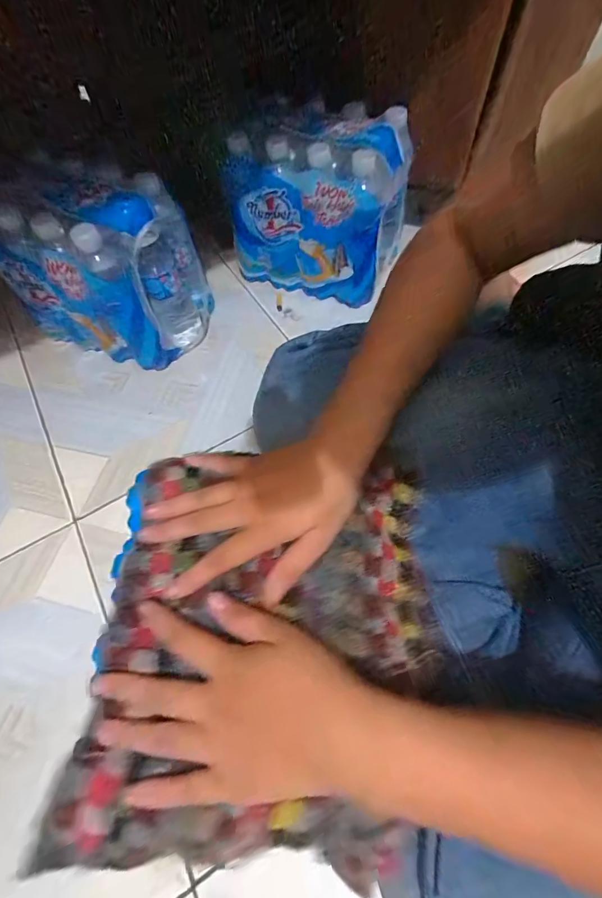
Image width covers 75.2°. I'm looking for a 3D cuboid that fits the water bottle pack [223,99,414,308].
[{"bbox_3d":[0.029,-0.390,0.641,0.243,0.245,0.158,21,65,14],"label":"water bottle pack"}]

